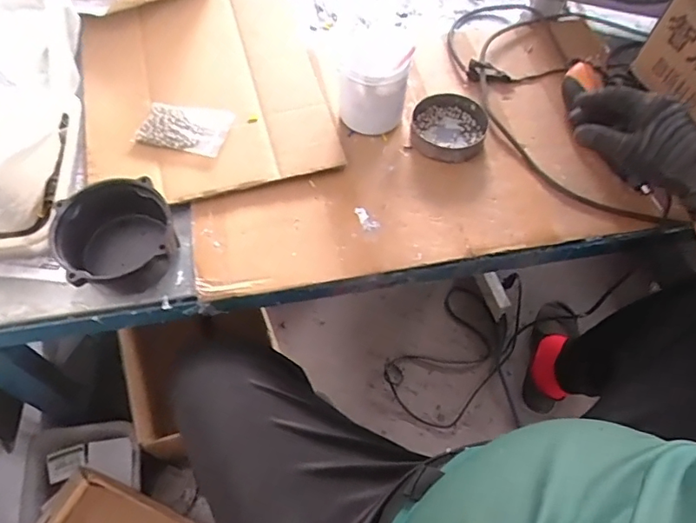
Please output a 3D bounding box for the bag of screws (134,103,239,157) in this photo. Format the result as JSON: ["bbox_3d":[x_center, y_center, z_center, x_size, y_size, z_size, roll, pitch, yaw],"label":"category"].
[{"bbox_3d":[-0.225,-0.188,0.724,0.121,0.012,0.079,14,60,8],"label":"bag of screws"}]

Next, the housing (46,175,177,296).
[{"bbox_3d":[-0.262,-0.025,0.604,0.120,0.084,0.114,0,60,0],"label":"housing"}]

